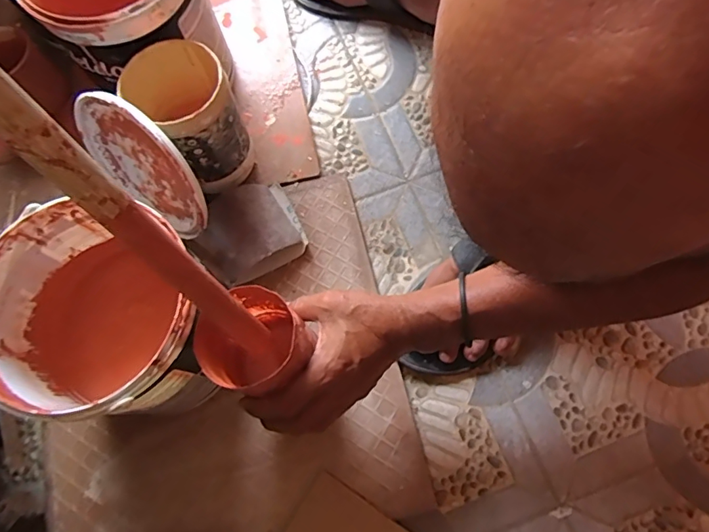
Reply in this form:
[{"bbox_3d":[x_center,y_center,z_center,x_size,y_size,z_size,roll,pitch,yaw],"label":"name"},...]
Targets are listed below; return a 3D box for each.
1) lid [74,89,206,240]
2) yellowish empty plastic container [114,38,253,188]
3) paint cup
[{"bbox_3d":[-0.233,-0.104,0.521,0.174,0.183,0.014,45,59,-8],"label":"lid"},{"bbox_3d":[-0.180,-0.167,0.545,0.111,0.147,0.095,42,78,13],"label":"yellowish empty plastic container"},{"bbox_3d":[-0.081,0.068,0.407,0.078,0.071,0.083,0,72,1],"label":"paint cup"}]

